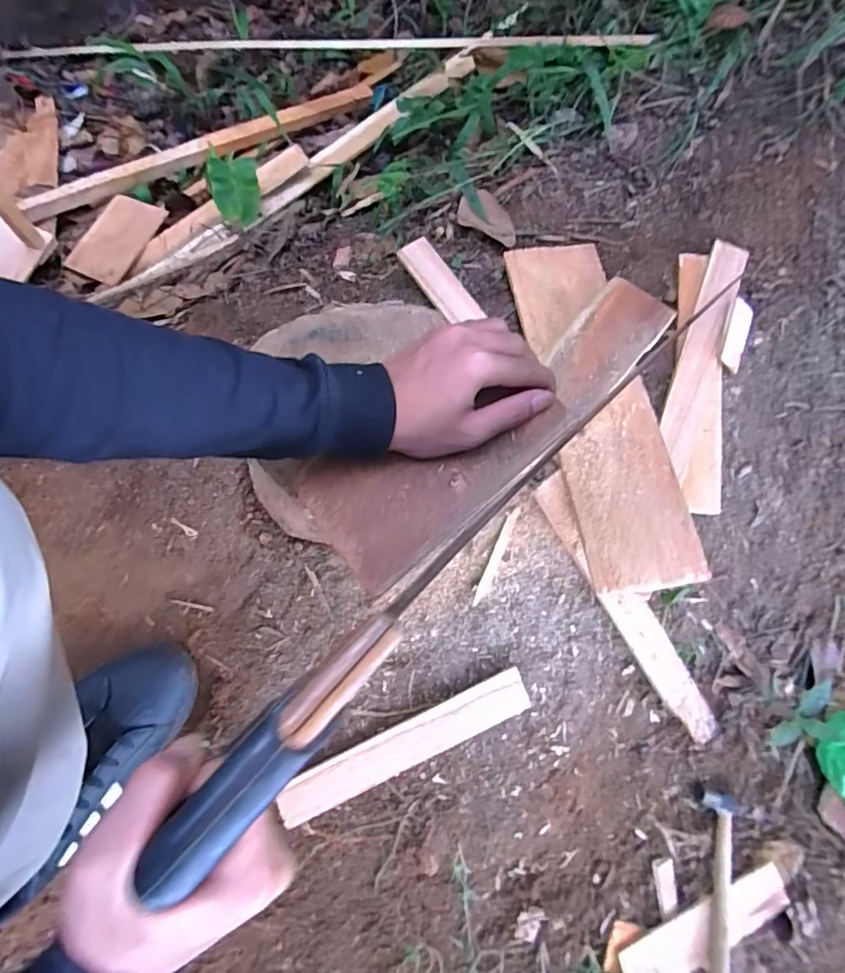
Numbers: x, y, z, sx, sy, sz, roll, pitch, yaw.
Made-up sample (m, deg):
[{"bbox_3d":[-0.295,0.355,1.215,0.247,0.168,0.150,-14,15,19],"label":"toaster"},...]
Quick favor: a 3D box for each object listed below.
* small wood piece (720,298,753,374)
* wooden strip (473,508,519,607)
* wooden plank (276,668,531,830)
[{"bbox_3d":[0.333,-0.159,0.572,0.026,0.011,0.073,14,87,3],"label":"small wood piece"},{"bbox_3d":[0.071,0.068,0.526,0.009,0.004,0.101,24,83,6],"label":"wooden strip"},{"bbox_3d":[-0.016,0.240,0.498,0.243,0.006,0.040,-25,80,-3],"label":"wooden plank"}]

